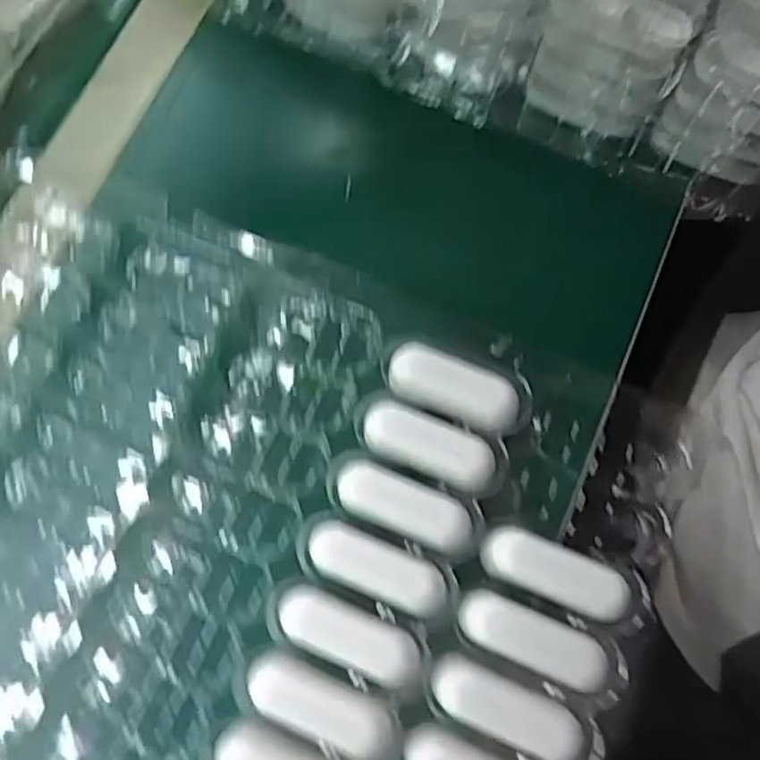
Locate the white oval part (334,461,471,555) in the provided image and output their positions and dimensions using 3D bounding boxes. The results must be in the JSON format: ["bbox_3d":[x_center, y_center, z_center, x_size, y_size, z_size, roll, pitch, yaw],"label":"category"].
[{"bbox_3d":[0.011,0.059,0.321,0.063,0.017,0.025,23,76,7],"label":"white oval part"}]

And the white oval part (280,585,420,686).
[{"bbox_3d":[-0.013,0.113,0.305,0.062,0.021,0.025,23,76,7],"label":"white oval part"}]

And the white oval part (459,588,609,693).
[{"bbox_3d":[0.066,0.113,0.297,0.062,0.012,0.024,22,76,7],"label":"white oval part"}]

